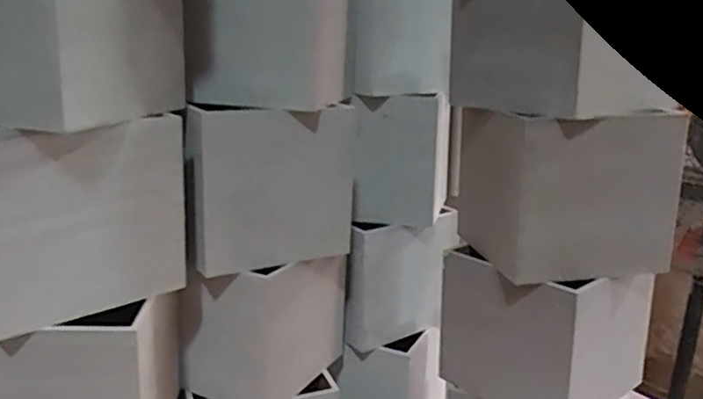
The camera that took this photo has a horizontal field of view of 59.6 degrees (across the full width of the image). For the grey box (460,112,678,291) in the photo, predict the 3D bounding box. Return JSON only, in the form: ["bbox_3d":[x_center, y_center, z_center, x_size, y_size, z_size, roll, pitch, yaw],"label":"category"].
[{"bbox_3d":[0.145,-0.012,0.442,0.117,0.104,0.117,-5,17,-17],"label":"grey box"}]

